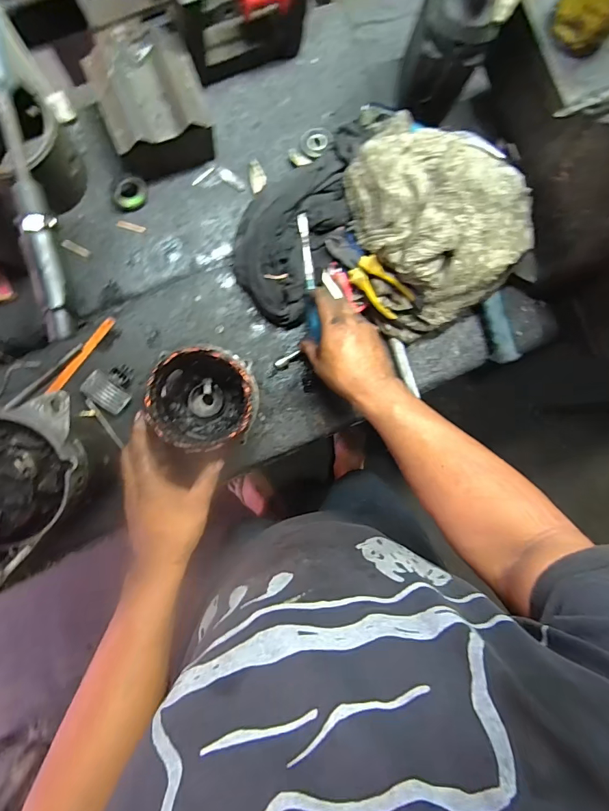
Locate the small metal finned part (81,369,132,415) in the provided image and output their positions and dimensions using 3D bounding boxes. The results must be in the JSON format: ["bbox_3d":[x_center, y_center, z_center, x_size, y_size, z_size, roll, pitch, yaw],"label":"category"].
[{"bbox_3d":[-0.271,-0.017,0.569,0.059,0.023,0.037,42,86,-5],"label":"small metal finned part"}]

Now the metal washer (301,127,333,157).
[{"bbox_3d":[0.019,-0.379,0.591,0.045,0.010,0.043,-1,86,7],"label":"metal washer"}]

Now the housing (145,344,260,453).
[{"bbox_3d":[-0.127,-0.008,0.529,0.119,0.134,0.113,-6,91,-7],"label":"housing"}]

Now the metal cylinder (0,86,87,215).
[{"bbox_3d":[-0.256,-0.221,0.369,0.089,0.082,0.086,0,90,-7],"label":"metal cylinder"}]

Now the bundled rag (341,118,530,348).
[{"bbox_3d":[0.183,-0.257,0.561,0.232,0.128,0.278,-24,93,-6],"label":"bundled rag"}]

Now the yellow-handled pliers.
[{"bbox_3d":[0.088,-0.181,0.568,0.136,0.028,0.048,40,123,-14],"label":"yellow-handled pliers"}]

